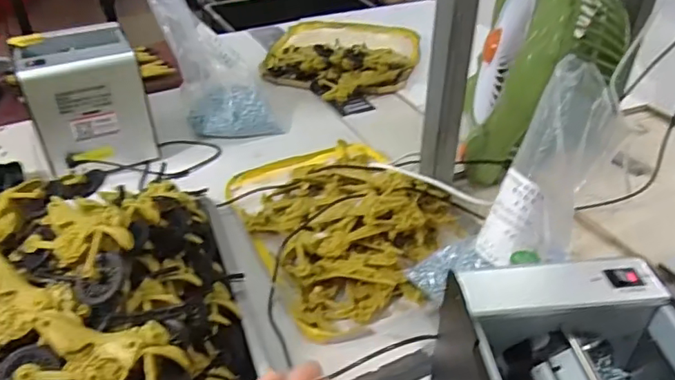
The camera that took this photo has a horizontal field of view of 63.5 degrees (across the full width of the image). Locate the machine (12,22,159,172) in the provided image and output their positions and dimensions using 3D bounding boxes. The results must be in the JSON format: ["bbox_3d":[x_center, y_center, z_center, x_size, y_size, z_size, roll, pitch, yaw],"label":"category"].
[{"bbox_3d":[-0.308,-0.113,0.669,0.123,0.128,0.115,-18,41,-24],"label":"machine"}]

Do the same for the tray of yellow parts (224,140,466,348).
[{"bbox_3d":[0.010,0.017,0.578,0.203,0.057,0.274,-16,40,-22],"label":"tray of yellow parts"}]

